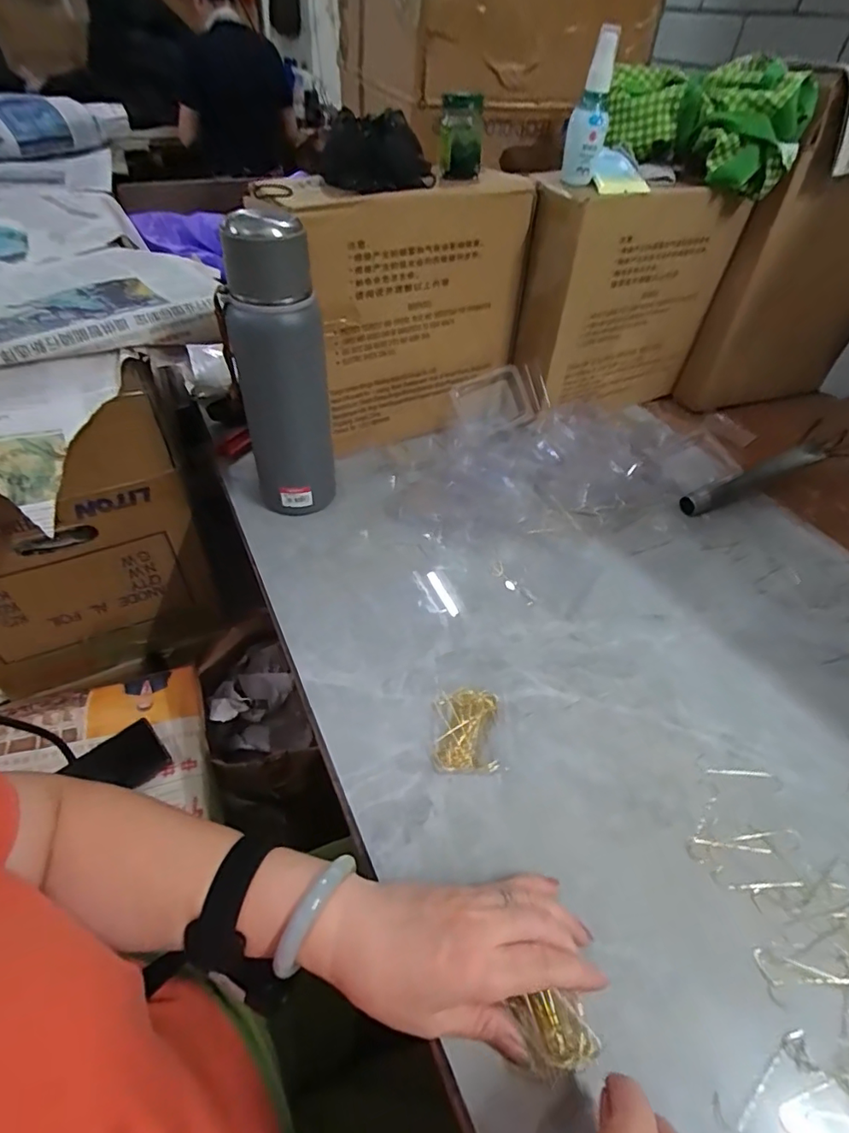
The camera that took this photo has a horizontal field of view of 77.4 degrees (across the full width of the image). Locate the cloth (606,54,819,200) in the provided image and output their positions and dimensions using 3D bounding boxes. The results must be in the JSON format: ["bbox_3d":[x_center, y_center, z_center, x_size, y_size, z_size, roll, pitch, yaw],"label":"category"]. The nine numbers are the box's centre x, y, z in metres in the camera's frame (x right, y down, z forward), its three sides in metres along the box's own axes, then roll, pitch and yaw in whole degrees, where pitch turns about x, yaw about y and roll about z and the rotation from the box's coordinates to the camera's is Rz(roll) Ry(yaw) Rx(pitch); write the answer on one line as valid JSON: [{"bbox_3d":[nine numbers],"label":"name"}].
[{"bbox_3d":[0.310,-0.499,0.595,0.212,0.095,0.079,21,48,15],"label":"cloth"}]

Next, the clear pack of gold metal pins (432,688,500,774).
[{"bbox_3d":[0.032,0.127,0.416,0.049,0.009,0.068,4,46,-1],"label":"clear pack of gold metal pins"}]

